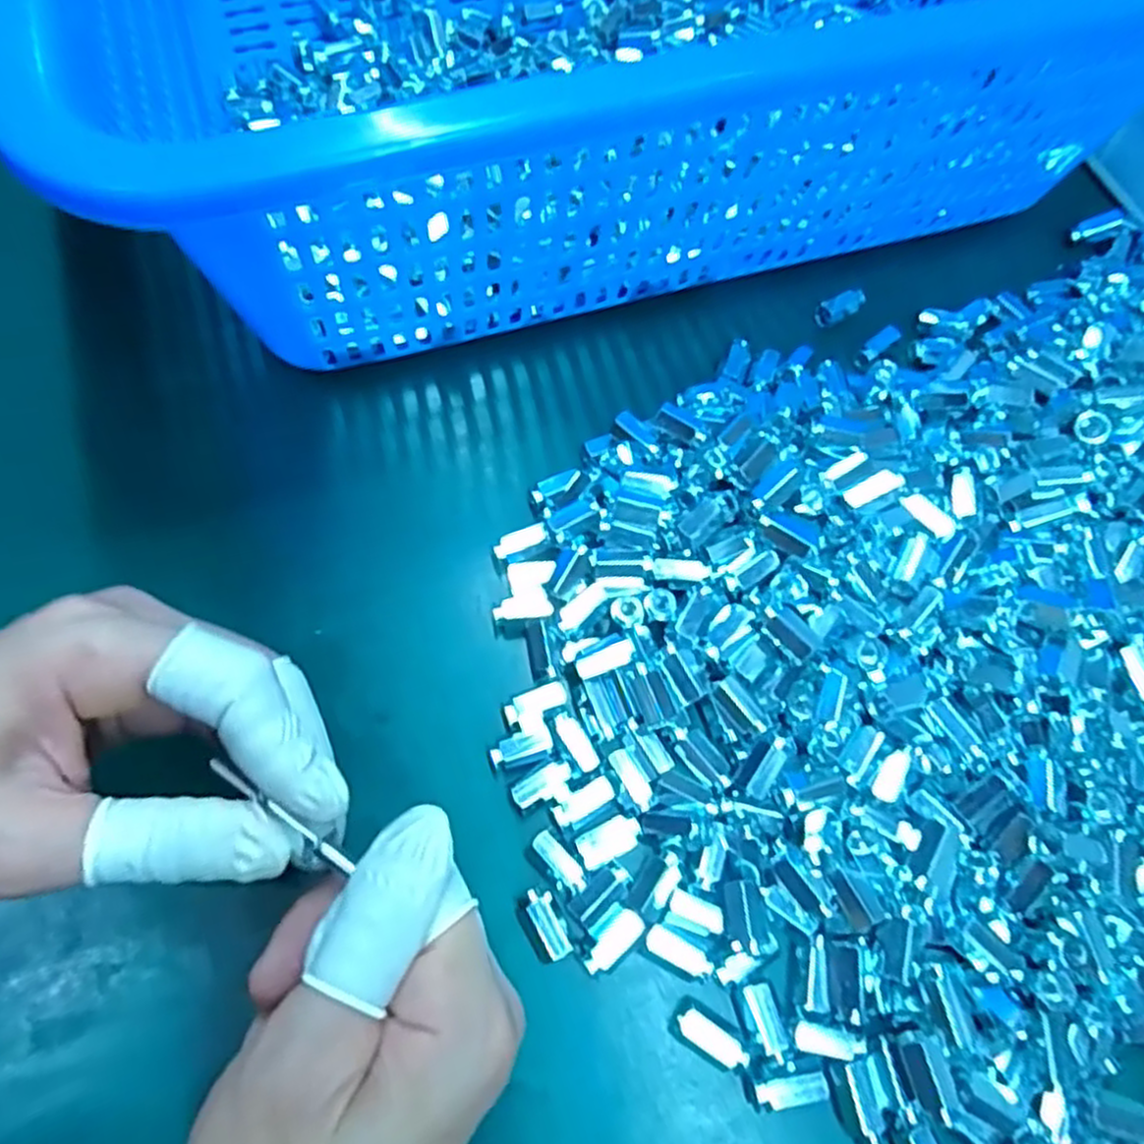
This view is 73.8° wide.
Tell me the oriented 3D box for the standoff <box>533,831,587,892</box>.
[{"bbox_3d":[-0.004,0.094,0.246,0.007,0.006,0.021,-41,74,-18],"label":"standoff"}]

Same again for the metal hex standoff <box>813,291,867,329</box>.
[{"bbox_3d":[0.122,-0.121,0.348,0.023,0.008,0.010,-26,70,-13],"label":"metal hex standoff"}]

